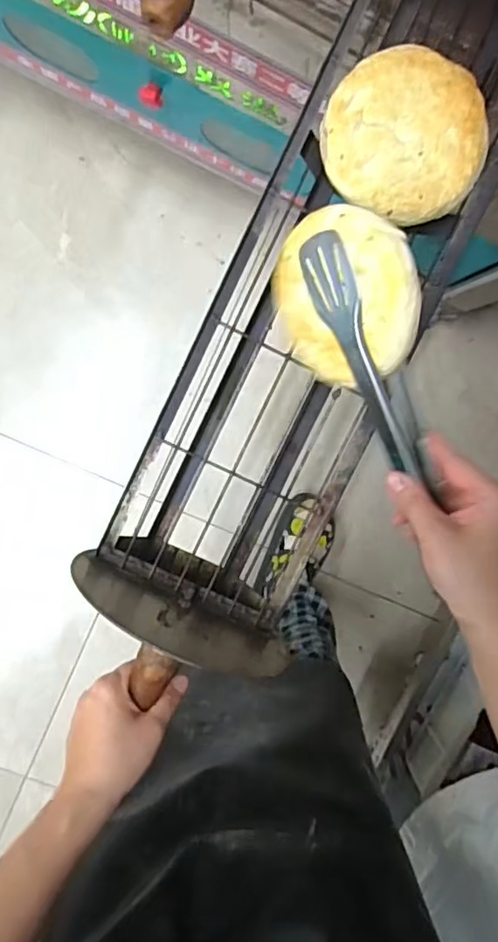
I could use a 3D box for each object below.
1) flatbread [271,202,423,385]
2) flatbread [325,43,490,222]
[{"bbox_3d":[0.063,-0.116,0.413,0.015,0.111,0.112,-32,99,-38],"label":"flatbread"},{"bbox_3d":[0.115,-0.243,0.439,0.118,0.014,0.110,18,94,-7],"label":"flatbread"}]

